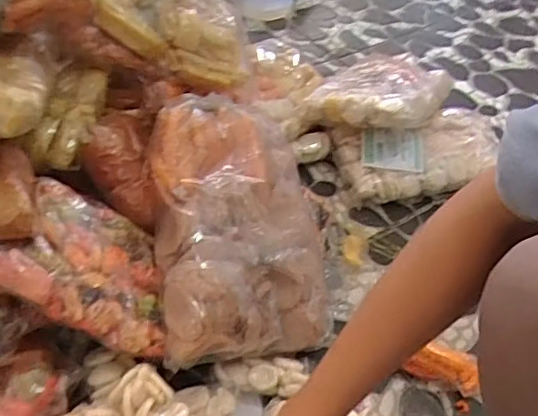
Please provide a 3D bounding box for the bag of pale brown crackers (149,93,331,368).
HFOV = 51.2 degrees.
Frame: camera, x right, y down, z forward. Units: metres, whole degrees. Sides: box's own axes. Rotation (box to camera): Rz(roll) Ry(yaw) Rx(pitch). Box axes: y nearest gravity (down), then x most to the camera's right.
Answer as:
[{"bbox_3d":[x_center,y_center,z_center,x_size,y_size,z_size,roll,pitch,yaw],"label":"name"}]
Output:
[{"bbox_3d":[-0.035,0.009,0.647,0.193,0.057,0.311,4,65,-34],"label":"bag of pale brown crackers"}]

